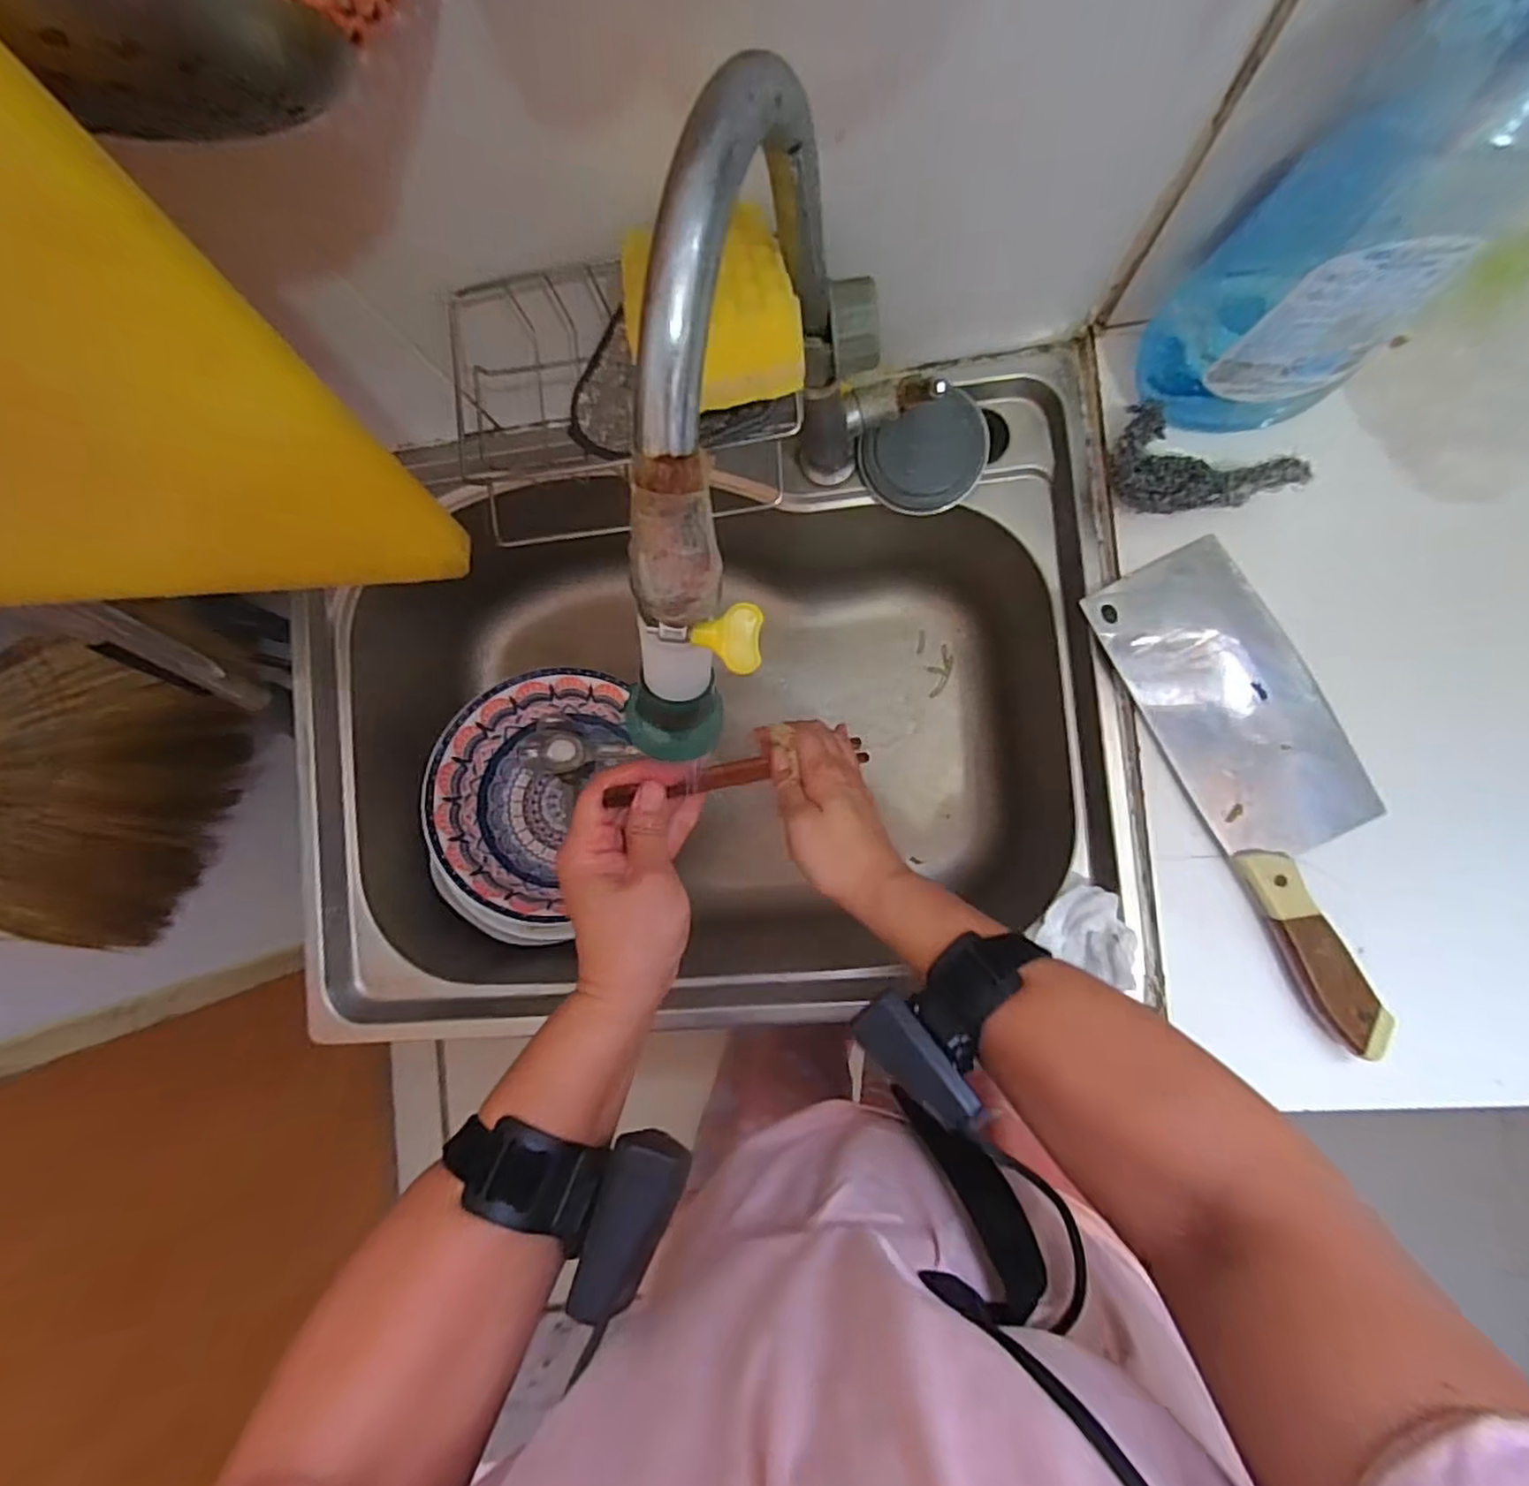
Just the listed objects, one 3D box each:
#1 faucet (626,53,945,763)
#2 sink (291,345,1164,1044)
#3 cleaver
[{"bbox_3d":[-0.002,-0.101,0.299,0.058,0.264,0.230,22,91,6],"label":"faucet"},{"bbox_3d":[-0.045,-0.013,0.570,0.578,0.209,0.405,-8,88,6],"label":"sink"},{"bbox_3d":[0.303,0.021,0.412,0.095,0.030,0.288,-27,86,5],"label":"cleaver"}]

